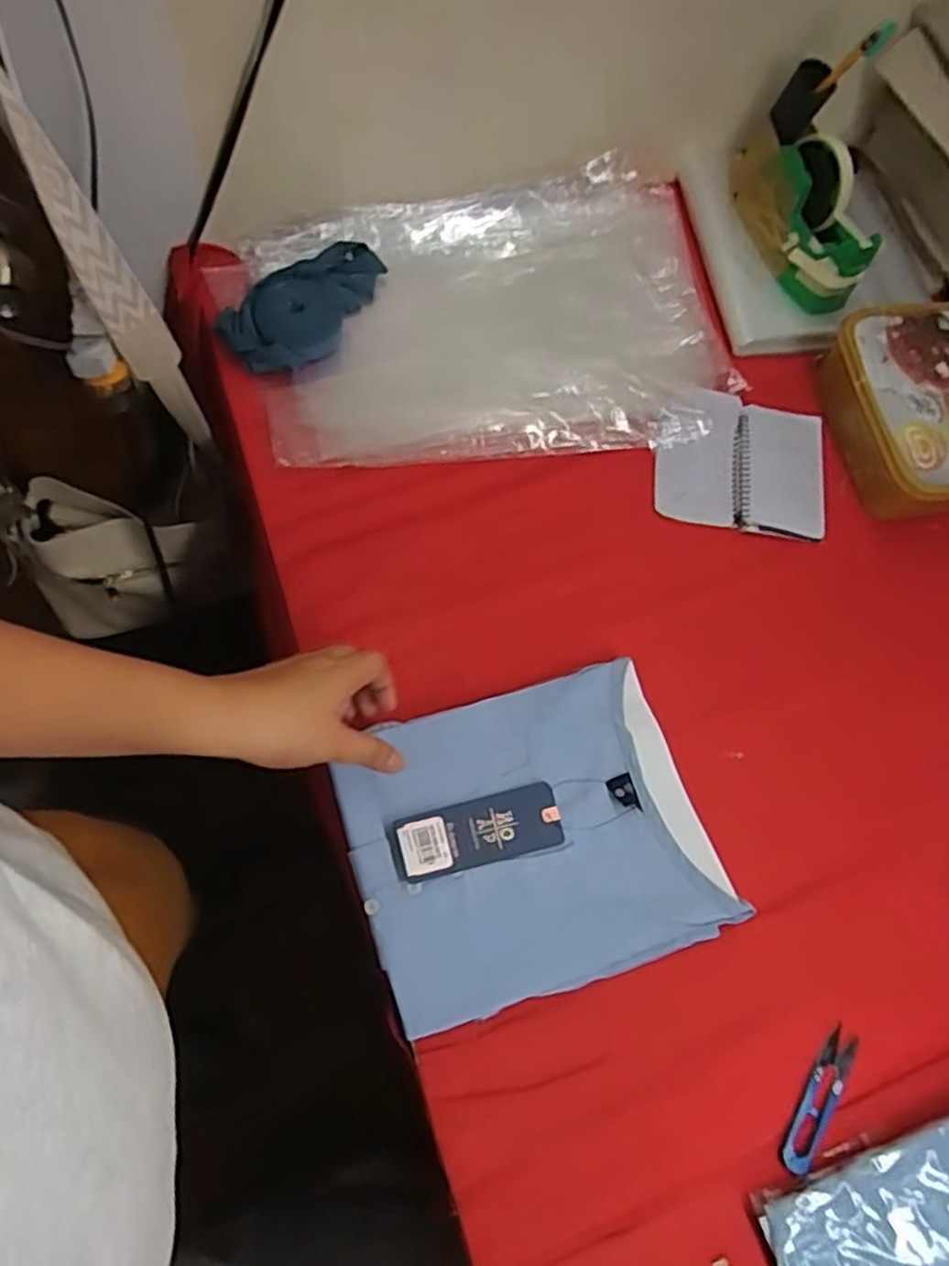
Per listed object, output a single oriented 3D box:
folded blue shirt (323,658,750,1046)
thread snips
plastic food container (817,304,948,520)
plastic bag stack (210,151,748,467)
[{"bbox_3d":[0.041,0.147,0.543,0.253,0.038,0.212,-16,73,-8],"label":"folded blue shirt"},{"bbox_3d":[0.249,0.335,0.527,0.025,0.010,0.102,36,74,9],"label":"thread snips"},{"bbox_3d":[0.425,-0.211,0.695,0.150,0.082,0.207,-6,72,-8],"label":"plastic food container"},{"bbox_3d":[0.004,-0.306,0.712,0.455,0.020,0.317,-8,72,-5],"label":"plastic bag stack"}]

